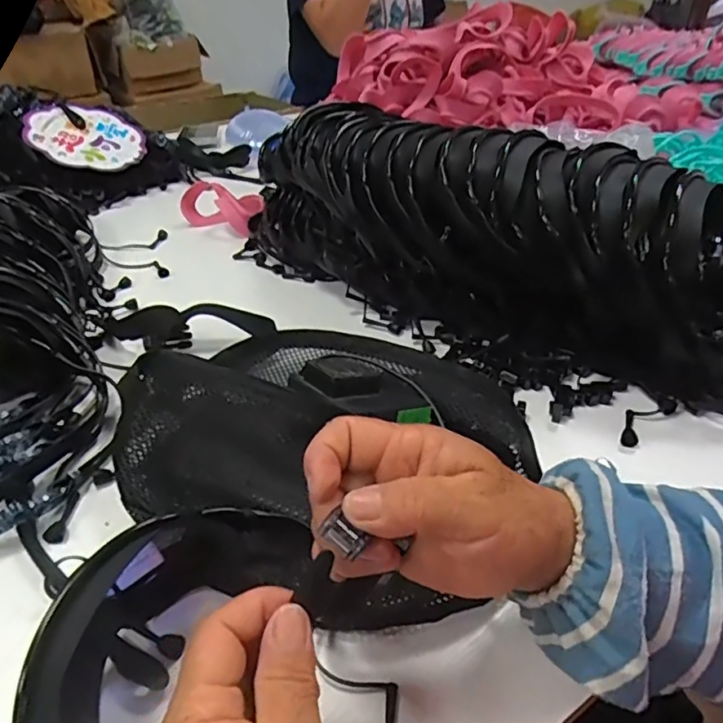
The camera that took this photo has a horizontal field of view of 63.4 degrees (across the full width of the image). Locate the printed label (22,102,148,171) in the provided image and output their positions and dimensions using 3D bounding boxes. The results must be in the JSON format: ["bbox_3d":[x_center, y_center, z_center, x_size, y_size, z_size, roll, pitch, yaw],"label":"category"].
[{"bbox_3d":[-0.399,-0.331,0.858,0.138,0.013,0.156,44,46,9],"label":"printed label"}]

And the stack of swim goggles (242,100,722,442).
[{"bbox_3d":[0.114,-0.129,0.555,0.576,0.156,0.207,22,40,37],"label":"stack of swim goggles"}]

